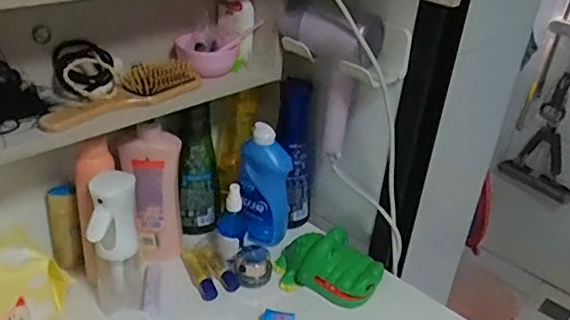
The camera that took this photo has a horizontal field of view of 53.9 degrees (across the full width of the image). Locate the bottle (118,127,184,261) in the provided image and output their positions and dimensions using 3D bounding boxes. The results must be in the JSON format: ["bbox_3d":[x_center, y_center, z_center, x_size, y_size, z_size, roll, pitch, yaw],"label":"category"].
[{"bbox_3d":[-0.181,0.047,0.774,0.079,0.192,0.049,-2,31,-13],"label":"bottle"}]

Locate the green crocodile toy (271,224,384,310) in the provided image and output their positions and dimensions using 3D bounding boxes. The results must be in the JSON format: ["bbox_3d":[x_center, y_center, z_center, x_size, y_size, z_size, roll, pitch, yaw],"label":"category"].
[{"bbox_3d":[0.061,0.146,0.790,0.149,0.064,0.083,13,31,13],"label":"green crocodile toy"}]

